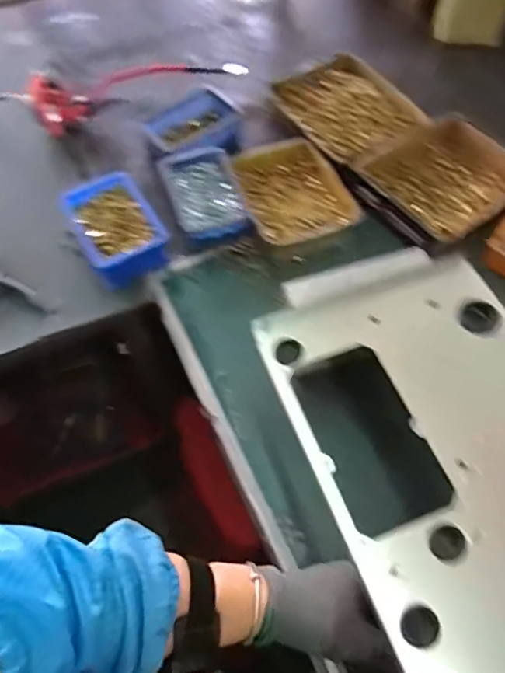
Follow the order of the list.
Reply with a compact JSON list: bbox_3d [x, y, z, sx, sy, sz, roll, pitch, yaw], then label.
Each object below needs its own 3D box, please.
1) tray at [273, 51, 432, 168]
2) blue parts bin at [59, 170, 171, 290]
[{"bbox_3d":[0.149,-0.353,0.806,0.184,0.035,0.206,-32,64,-15],"label":"tray"},{"bbox_3d":[-0.187,-0.145,0.714,0.104,0.062,0.151,-27,63,-13],"label":"blue parts bin"}]

